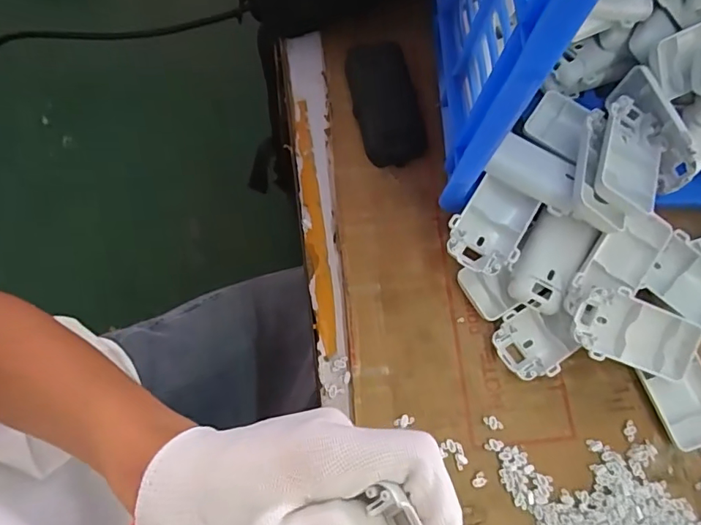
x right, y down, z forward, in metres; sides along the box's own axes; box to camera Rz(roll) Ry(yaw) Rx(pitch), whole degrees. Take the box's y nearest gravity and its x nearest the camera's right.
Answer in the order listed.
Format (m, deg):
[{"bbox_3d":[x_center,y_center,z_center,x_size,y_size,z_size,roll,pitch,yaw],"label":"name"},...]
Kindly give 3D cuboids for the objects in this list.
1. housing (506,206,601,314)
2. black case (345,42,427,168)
[{"bbox_3d":[0.151,0.000,0.378,0.044,0.020,0.071,26,89,12],"label":"housing"},{"bbox_3d":[0.030,-0.139,0.433,0.053,0.008,0.113,-16,79,7],"label":"black case"}]

